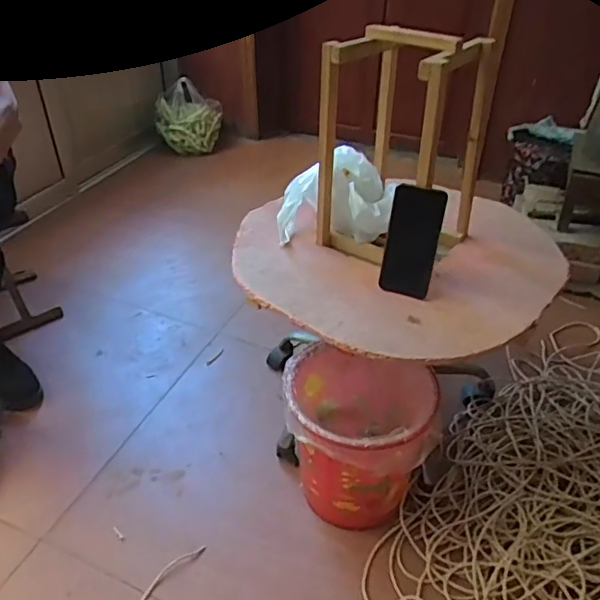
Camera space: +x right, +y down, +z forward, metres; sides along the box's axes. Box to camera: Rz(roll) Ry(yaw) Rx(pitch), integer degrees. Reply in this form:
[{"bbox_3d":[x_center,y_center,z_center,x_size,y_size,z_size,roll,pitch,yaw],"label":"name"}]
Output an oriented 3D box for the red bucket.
[{"bbox_3d":[0.108,0.238,0.996,0.237,0.265,0.234,1,38,0],"label":"red bucket"}]

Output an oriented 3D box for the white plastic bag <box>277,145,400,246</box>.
[{"bbox_3d":[0.065,-0.166,0.965,0.191,0.136,0.126,12,39,14],"label":"white plastic bag"}]

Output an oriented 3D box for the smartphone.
[{"bbox_3d":[0.162,-0.084,0.829,0.075,0.160,0.013,14,25,17],"label":"smartphone"}]

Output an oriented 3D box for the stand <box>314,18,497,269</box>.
[{"bbox_3d":[0.162,-0.242,0.898,0.195,0.334,0.206,30,46,32],"label":"stand"}]

